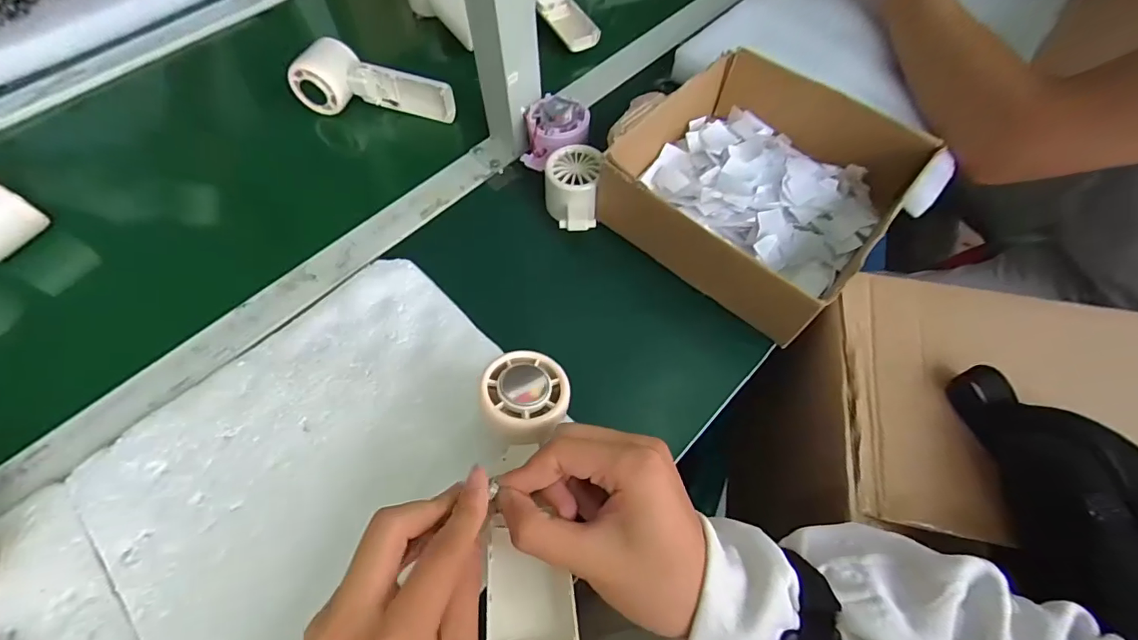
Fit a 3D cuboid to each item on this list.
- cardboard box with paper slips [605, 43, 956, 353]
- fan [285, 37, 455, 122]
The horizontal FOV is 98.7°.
[{"bbox_3d":[0.157,-0.114,0.417,0.195,0.069,0.197,37,67,21],"label":"cardboard box with paper slips"},{"bbox_3d":[-0.198,-0.248,0.508,0.160,0.059,0.048,2,59,3],"label":"fan"}]

